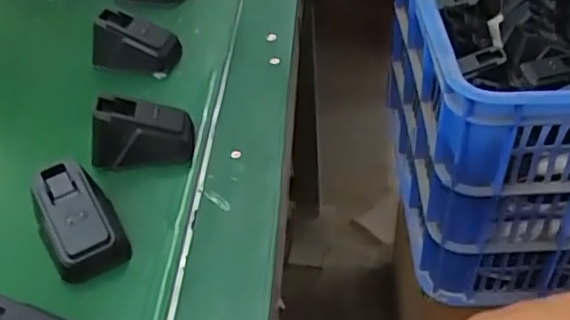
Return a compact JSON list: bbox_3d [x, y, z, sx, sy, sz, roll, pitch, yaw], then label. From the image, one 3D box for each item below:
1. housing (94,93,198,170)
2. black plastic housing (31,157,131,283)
[{"bbox_3d":[-0.098,-0.021,0.417,0.066,0.040,0.034,-8,44,-3],"label":"housing"},{"bbox_3d":[-0.122,0.036,0.363,0.042,0.045,0.061,-22,46,-16],"label":"black plastic housing"}]

